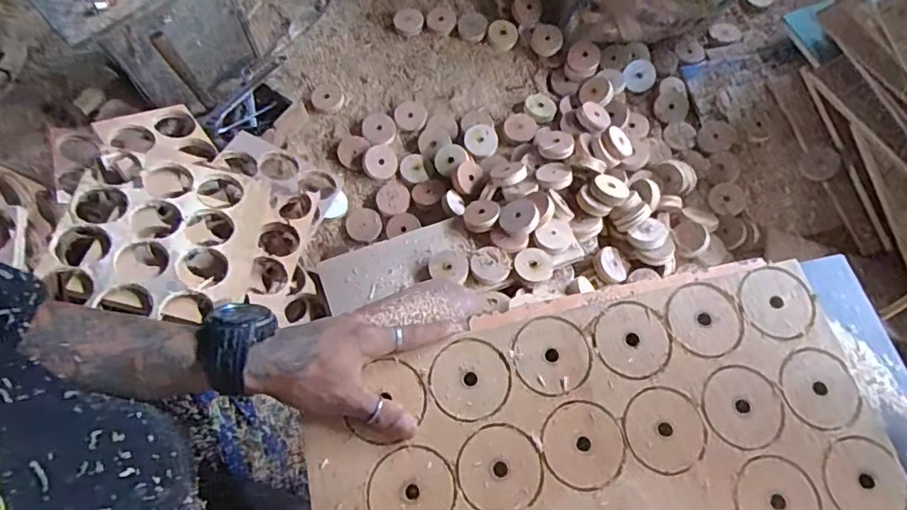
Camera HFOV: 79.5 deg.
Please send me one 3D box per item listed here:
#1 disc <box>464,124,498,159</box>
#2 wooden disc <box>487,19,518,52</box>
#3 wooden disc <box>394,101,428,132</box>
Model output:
[{"bbox_3d":[0.052,-0.217,1.033,0.059,0.013,0.063,0,90,6],"label":"disc"},{"bbox_3d":[0.104,-0.464,1.150,0.060,0.015,0.064,1,101,5],"label":"wooden disc"},{"bbox_3d":[-0.084,-0.277,1.077,0.062,0.012,0.067,1,67,-2],"label":"wooden disc"}]

